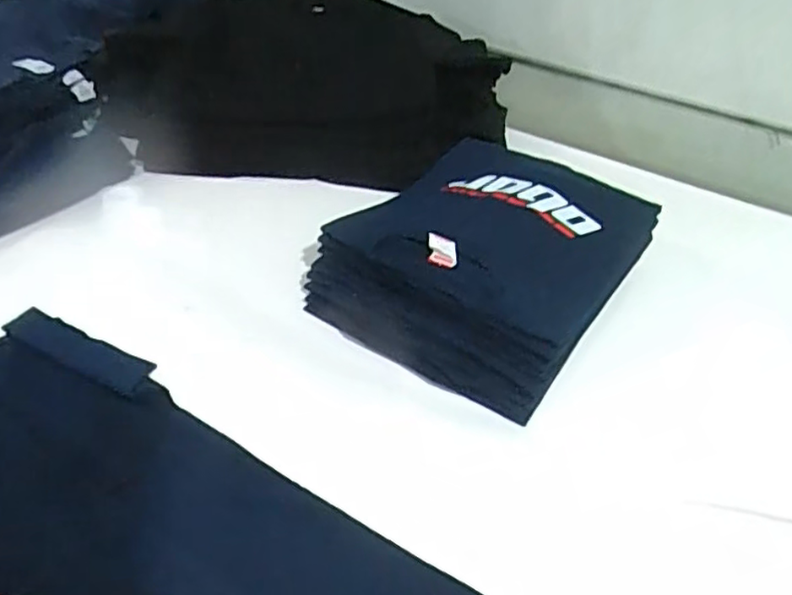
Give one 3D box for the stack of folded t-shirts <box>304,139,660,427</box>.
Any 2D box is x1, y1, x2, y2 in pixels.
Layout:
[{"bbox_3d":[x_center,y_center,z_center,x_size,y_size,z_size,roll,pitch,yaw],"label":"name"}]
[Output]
[{"bbox_3d":[0.105,-0.054,0.779,0.290,0.088,0.312,28,48,23],"label":"stack of folded t-shirts"}]

